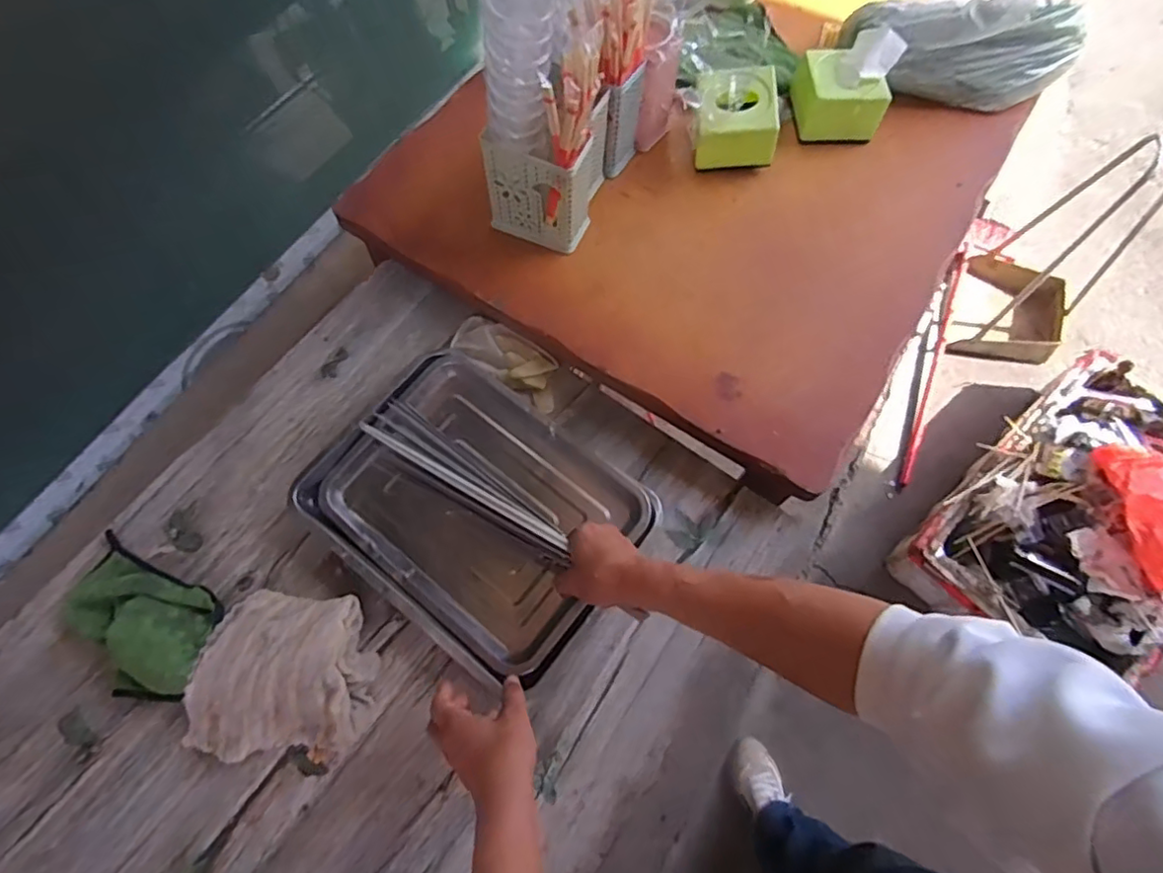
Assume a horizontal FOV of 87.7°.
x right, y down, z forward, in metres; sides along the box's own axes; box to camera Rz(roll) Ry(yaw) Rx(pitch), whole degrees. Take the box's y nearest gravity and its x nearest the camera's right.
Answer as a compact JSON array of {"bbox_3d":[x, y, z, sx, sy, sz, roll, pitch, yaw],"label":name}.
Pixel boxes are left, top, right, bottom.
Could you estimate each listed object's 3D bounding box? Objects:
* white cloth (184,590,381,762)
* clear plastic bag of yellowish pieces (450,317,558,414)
[{"bbox_3d":[-0.320,0.250,0.639,0.181,0.069,0.163,1,64,8],"label":"white cloth"},{"bbox_3d":[-0.099,-0.105,0.807,0.170,0.025,0.068,34,72,15],"label":"clear plastic bag of yellowish pieces"}]

